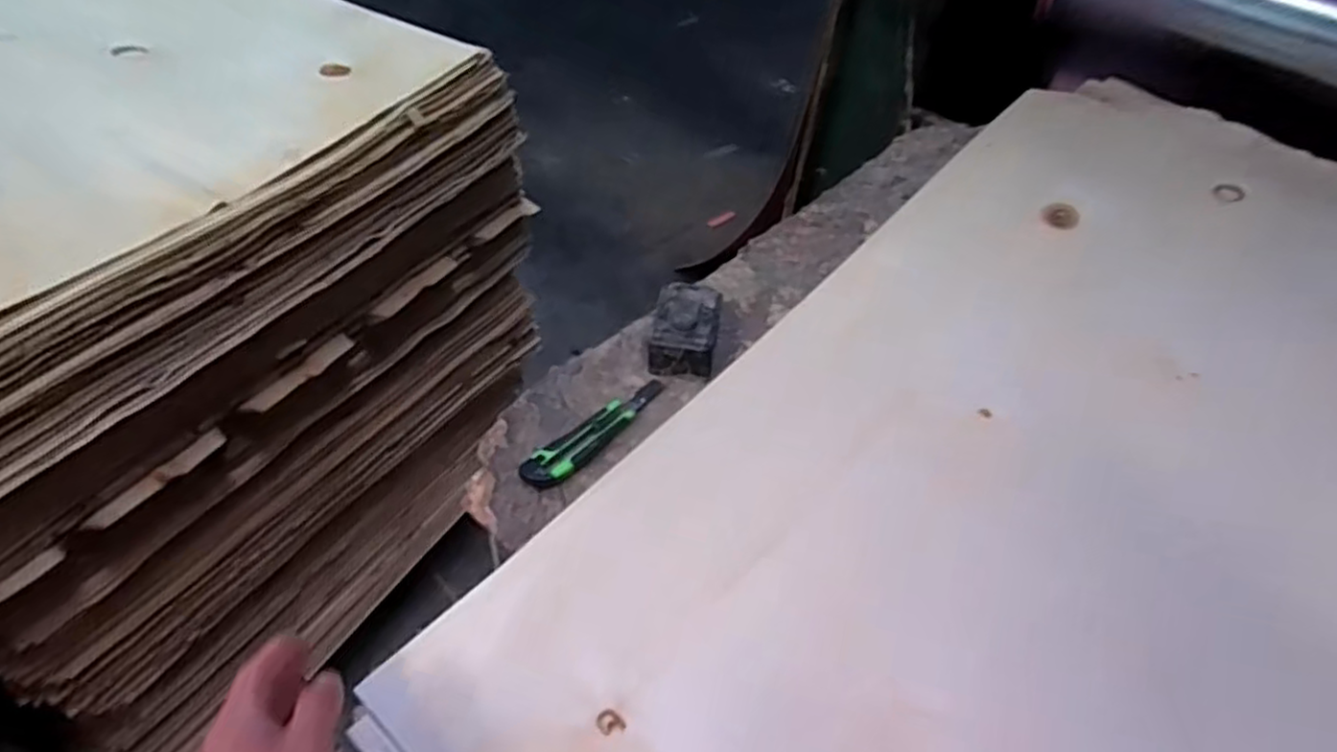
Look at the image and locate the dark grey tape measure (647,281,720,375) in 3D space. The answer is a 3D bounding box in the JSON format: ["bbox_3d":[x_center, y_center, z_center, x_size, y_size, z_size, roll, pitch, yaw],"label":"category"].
[{"bbox_3d":[0.022,-0.053,0.870,0.083,0.058,0.120,11,47,3],"label":"dark grey tape measure"}]

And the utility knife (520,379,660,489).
[{"bbox_3d":[-0.078,0.055,0.795,0.043,0.022,0.193,34,52,22],"label":"utility knife"}]

